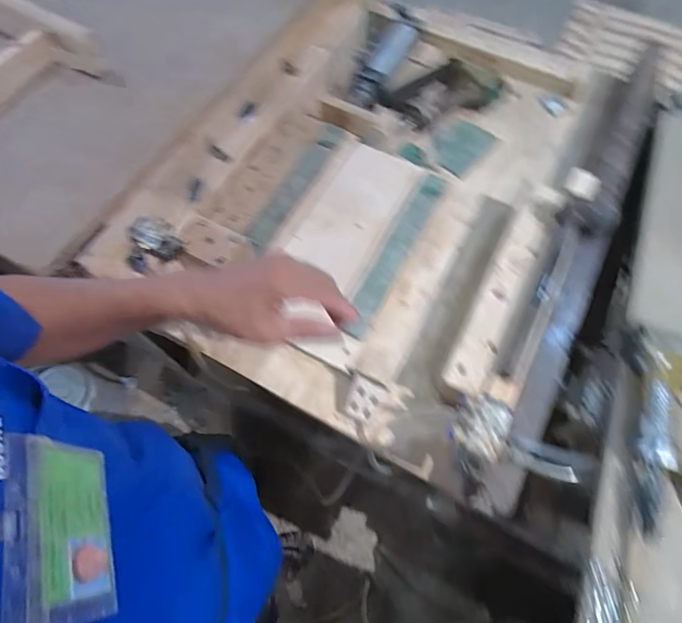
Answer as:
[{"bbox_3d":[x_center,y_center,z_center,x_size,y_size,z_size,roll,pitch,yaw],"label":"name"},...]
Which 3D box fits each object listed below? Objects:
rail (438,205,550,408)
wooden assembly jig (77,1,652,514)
[{"bbox_3d":[0.243,-0.019,0.659,0.062,0.020,0.361,27,68,11],"label":"rail"},{"bbox_3d":[0.131,-0.253,0.798,0.699,0.122,0.917,27,68,11],"label":"wooden assembly jig"}]

